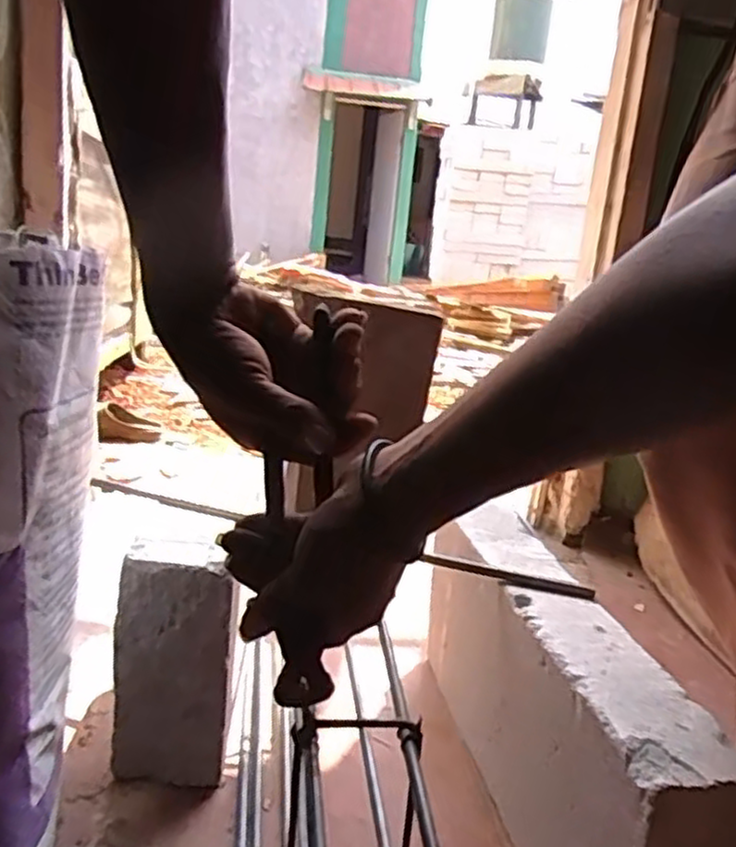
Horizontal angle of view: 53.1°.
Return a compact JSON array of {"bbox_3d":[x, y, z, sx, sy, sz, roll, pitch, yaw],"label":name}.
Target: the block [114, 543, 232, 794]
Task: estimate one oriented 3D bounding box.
[{"bbox_3d":[-0.170,0.216,0.650,0.095,0.201,0.050,6,14,2],"label":"block"}]

